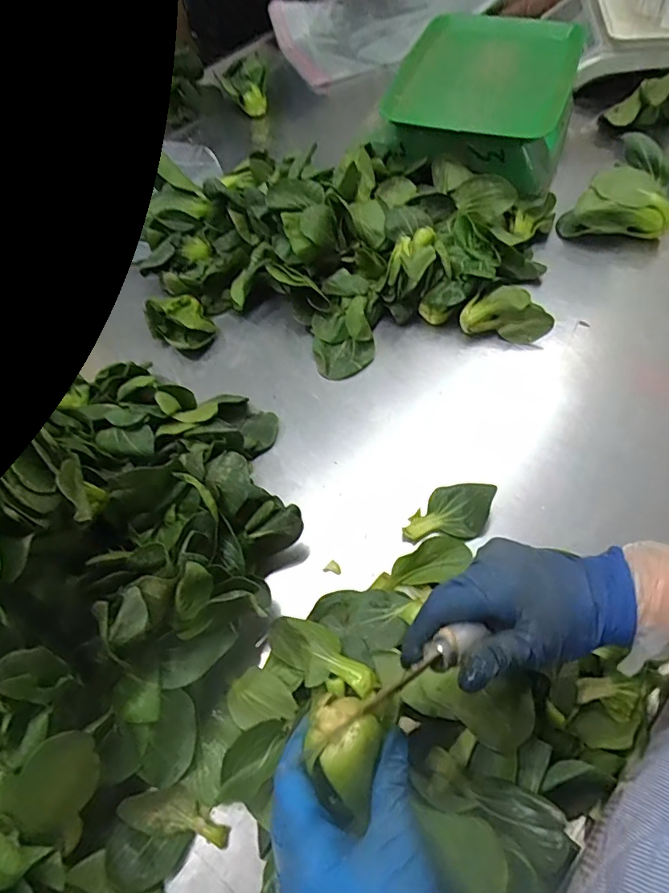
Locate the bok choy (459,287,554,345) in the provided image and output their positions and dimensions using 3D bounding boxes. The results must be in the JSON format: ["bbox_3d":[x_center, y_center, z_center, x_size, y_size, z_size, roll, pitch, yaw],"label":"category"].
[{"bbox_3d":[0.198,-0.152,0.589,0.098,0.046,0.046,14,62,12],"label":"bok choy"}]

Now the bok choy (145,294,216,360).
[{"bbox_3d":[-0.184,-0.148,0.611,0.066,0.050,0.079,-30,62,-13],"label":"bok choy"}]

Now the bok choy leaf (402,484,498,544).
[{"bbox_3d":[0.110,0.066,0.486,0.055,0.016,0.087,37,76,21],"label":"bok choy leaf"}]

